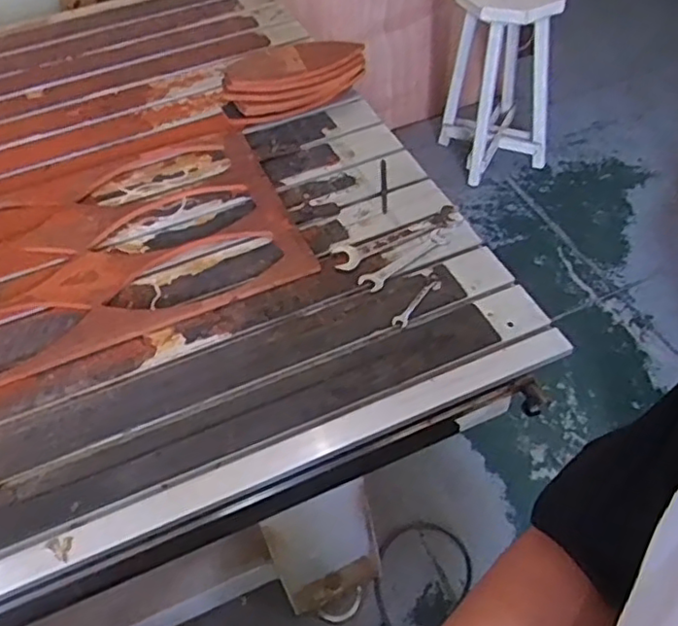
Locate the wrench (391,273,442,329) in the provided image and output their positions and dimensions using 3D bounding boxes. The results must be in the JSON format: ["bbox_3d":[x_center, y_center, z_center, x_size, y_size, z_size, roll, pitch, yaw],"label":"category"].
[{"bbox_3d":[0.130,-0.022,1.070,0.027,0.004,0.125,29,59,24],"label":"wrench"}]

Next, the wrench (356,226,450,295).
[{"bbox_3d":[0.116,-0.095,1.127,0.183,0.005,0.044,-34,57,-22],"label":"wrench"}]

